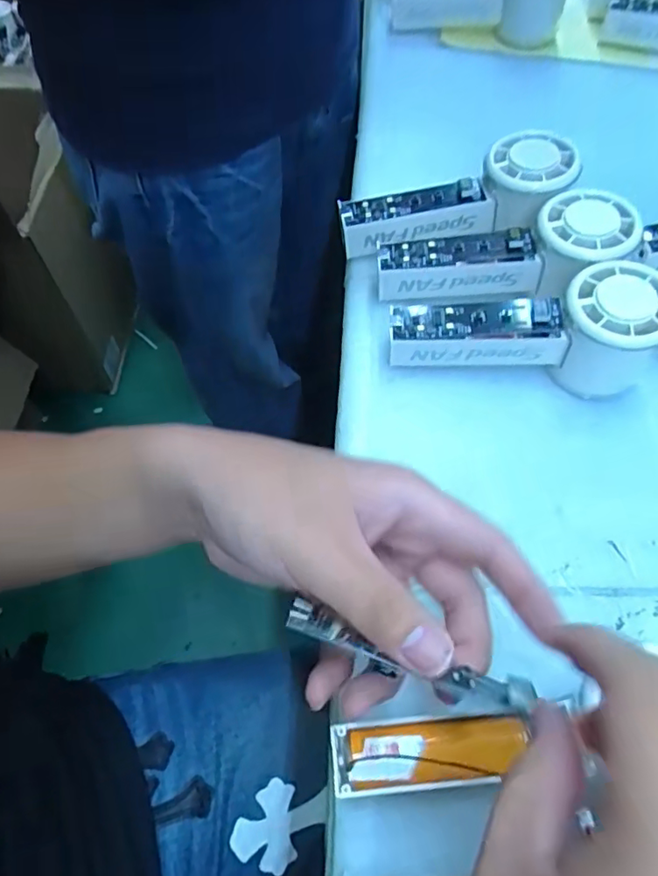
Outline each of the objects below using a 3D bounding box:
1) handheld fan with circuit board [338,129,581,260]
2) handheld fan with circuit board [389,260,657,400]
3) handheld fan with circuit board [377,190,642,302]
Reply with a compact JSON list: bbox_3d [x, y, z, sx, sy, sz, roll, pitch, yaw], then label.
[{"bbox_3d":[0.083,-0.153,0.370,0.150,0.033,0.053,-14,62,9],"label":"handheld fan with circuit board"},{"bbox_3d":[0.111,-0.063,0.323,0.148,0.058,0.049,3,62,-1],"label":"handheld fan with circuit board"},{"bbox_3d":[0.107,-0.111,0.350,0.149,0.036,0.051,-10,61,12],"label":"handheld fan with circuit board"}]

